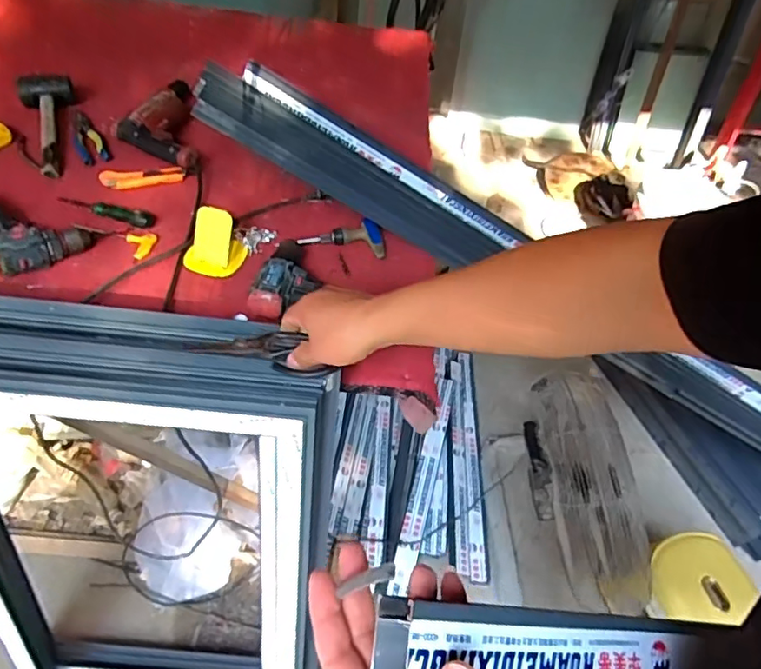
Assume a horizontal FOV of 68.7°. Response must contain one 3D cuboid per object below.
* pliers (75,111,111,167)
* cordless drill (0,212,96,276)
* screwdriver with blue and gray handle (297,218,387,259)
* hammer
[{"bbox_3d":[-0.579,-0.386,1.096,0.052,0.012,0.195,-23,56,-22],"label":"pliers"},{"bbox_3d":[-0.581,-0.179,0.883,0.218,0.050,0.136,34,56,22],"label":"cordless drill"},{"bbox_3d":[-0.066,-0.164,0.943,0.144,0.028,0.069,-2,50,-6],"label":"screwdriver with blue and gray handle"},{"bbox_3d":[-0.642,-0.416,1.090,0.104,0.049,0.308,-18,54,-18],"label":"hammer"}]

